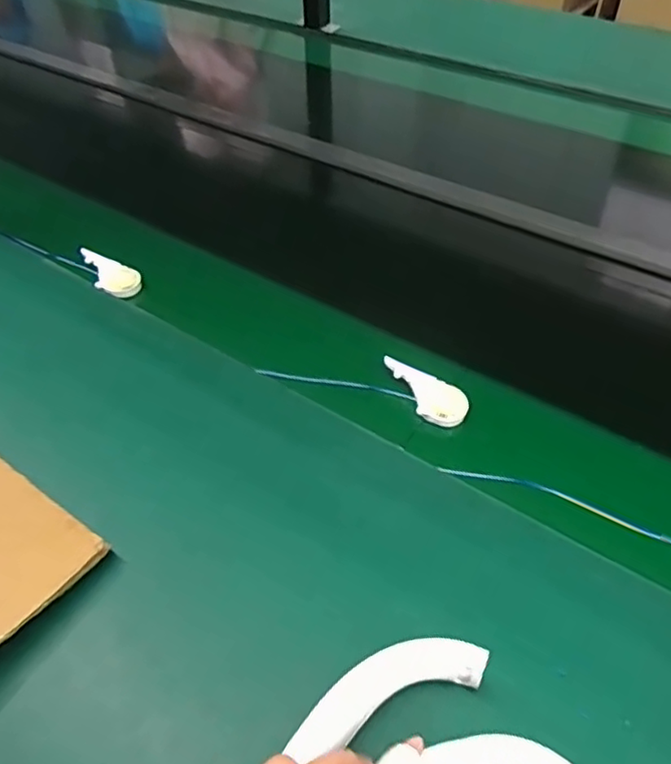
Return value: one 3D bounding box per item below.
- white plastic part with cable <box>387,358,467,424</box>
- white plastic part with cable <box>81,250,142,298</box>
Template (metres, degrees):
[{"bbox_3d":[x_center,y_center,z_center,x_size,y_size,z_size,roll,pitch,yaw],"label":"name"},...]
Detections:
[{"bbox_3d":[0.086,0.008,0.612,0.092,0.018,0.042,40,51,11],"label":"white plastic part with cable"},{"bbox_3d":[-0.270,-0.126,0.745,0.078,0.016,0.040,23,78,1],"label":"white plastic part with cable"}]

